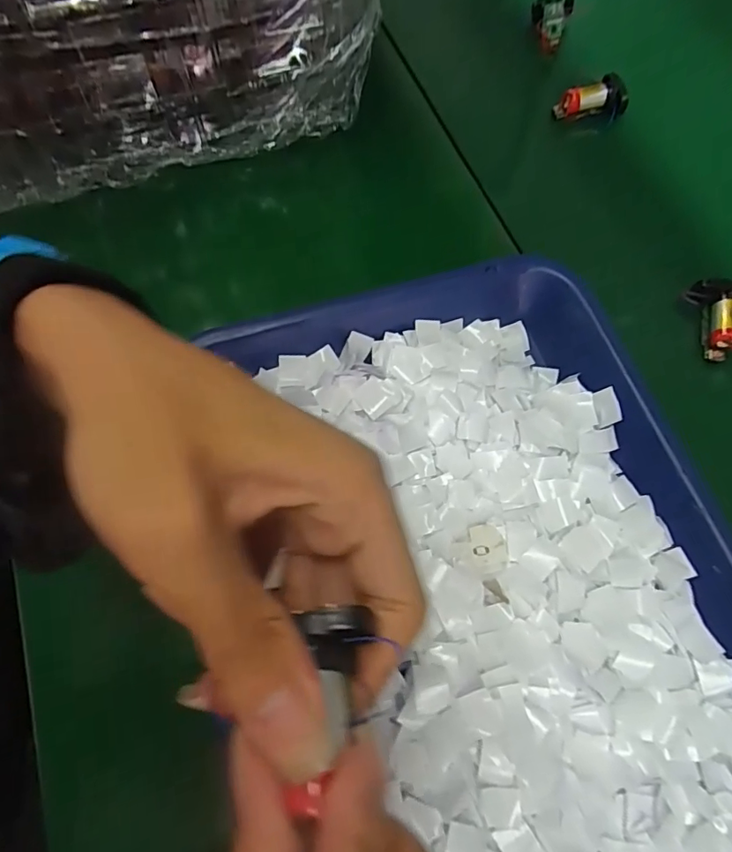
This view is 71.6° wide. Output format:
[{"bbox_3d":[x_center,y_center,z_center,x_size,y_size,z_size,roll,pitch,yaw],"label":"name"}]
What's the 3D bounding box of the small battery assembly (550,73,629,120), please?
[{"bbox_3d":[0.173,-0.252,0.390,0.053,0.023,0.017,-5,70,-1],"label":"small battery assembly"}]

